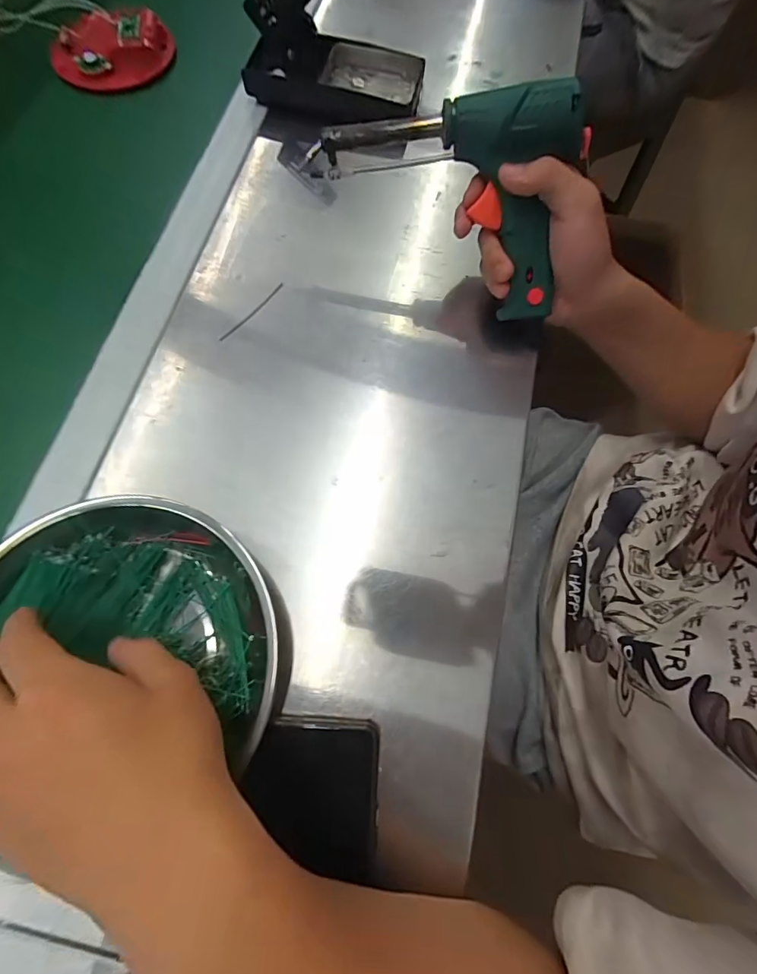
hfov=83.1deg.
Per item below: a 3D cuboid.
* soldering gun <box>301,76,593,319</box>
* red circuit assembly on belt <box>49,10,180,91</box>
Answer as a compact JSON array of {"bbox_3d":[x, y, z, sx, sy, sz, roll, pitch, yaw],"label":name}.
[{"bbox_3d":[0.066,-0.228,0.303,0.196,0.124,0.042,33,30,-7],"label":"soldering gun"},{"bbox_3d":[-0.283,-0.468,0.457,0.122,0.032,0.077,-26,73,-10],"label":"red circuit assembly on belt"}]

